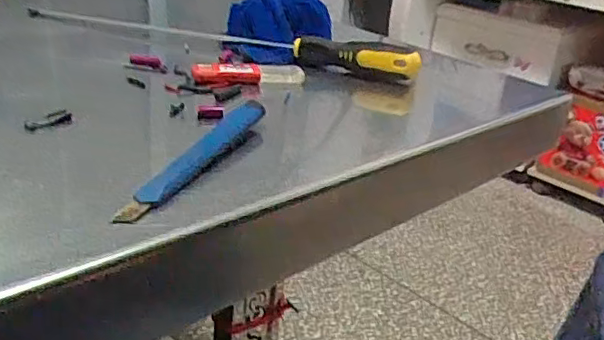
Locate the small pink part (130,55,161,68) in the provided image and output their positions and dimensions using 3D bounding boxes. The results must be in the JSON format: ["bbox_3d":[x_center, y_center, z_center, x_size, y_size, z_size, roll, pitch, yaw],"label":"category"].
[{"bbox_3d":[-0.122,-0.084,0.466,0.023,0.009,0.007,3,26,-4],"label":"small pink part"}]

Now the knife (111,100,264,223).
[{"bbox_3d":[-0.051,-0.008,0.321,0.019,0.015,0.140,13,27,16],"label":"knife"}]

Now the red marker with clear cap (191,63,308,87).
[{"bbox_3d":[-0.040,-0.073,0.455,0.084,0.014,0.019,-4,27,-16],"label":"red marker with clear cap"}]

